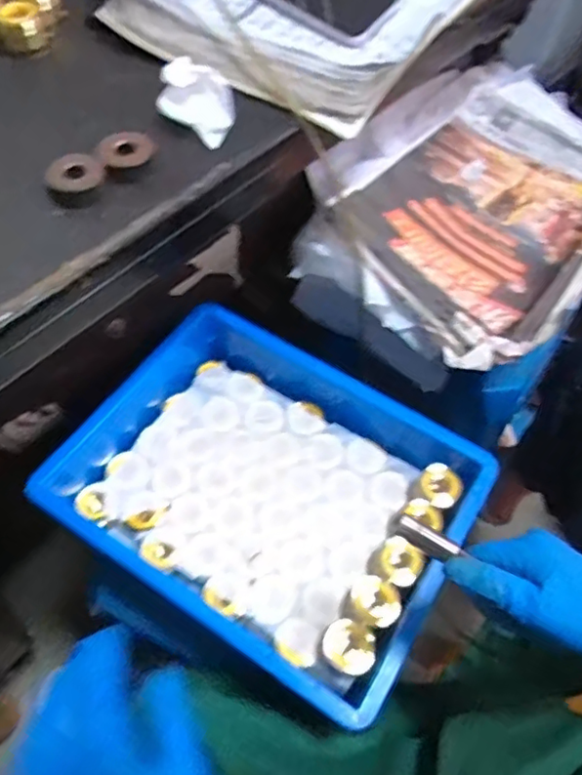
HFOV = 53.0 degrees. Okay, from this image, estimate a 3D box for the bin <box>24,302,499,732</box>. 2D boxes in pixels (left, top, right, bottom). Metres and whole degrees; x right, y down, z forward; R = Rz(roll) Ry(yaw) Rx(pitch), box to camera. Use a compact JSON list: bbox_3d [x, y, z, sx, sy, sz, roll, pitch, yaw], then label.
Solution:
[{"bbox_3d":[-0.037,0.106,0.567,0.365,0.113,0.274,30,61,15],"label":"bin"}]

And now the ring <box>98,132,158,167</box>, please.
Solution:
[{"bbox_3d":[-0.122,-0.177,0.436,0.042,0.012,0.033,-26,63,-17],"label":"ring"}]

